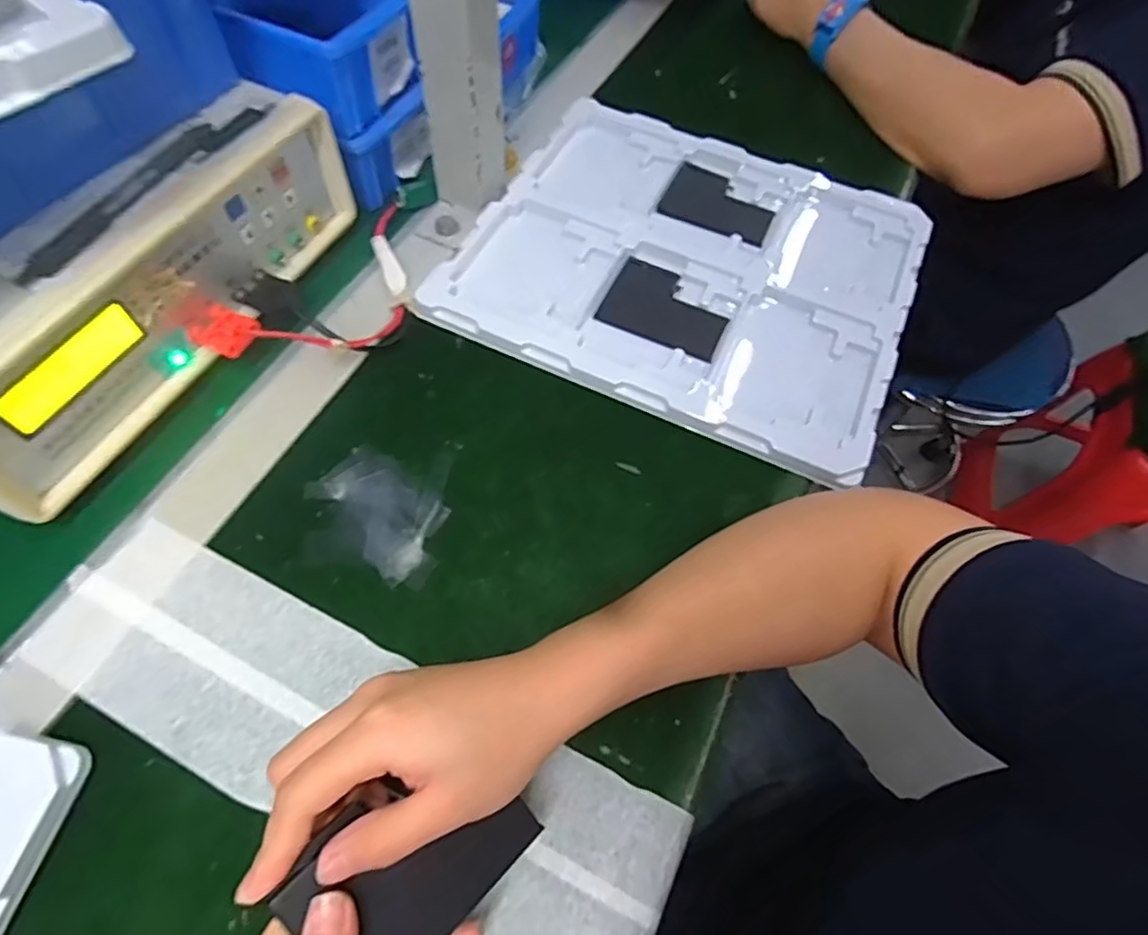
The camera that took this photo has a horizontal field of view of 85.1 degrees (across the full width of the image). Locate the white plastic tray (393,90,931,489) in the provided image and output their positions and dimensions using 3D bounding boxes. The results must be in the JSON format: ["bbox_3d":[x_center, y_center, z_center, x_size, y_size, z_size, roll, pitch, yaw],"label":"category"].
[{"bbox_3d":[0.088,-0.156,0.468,0.312,0.012,0.269,24,64,10],"label":"white plastic tray"}]

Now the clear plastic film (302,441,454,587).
[{"bbox_3d":[-0.117,0.024,0.372,0.081,0.004,0.083,9,62,3],"label":"clear plastic film"}]

